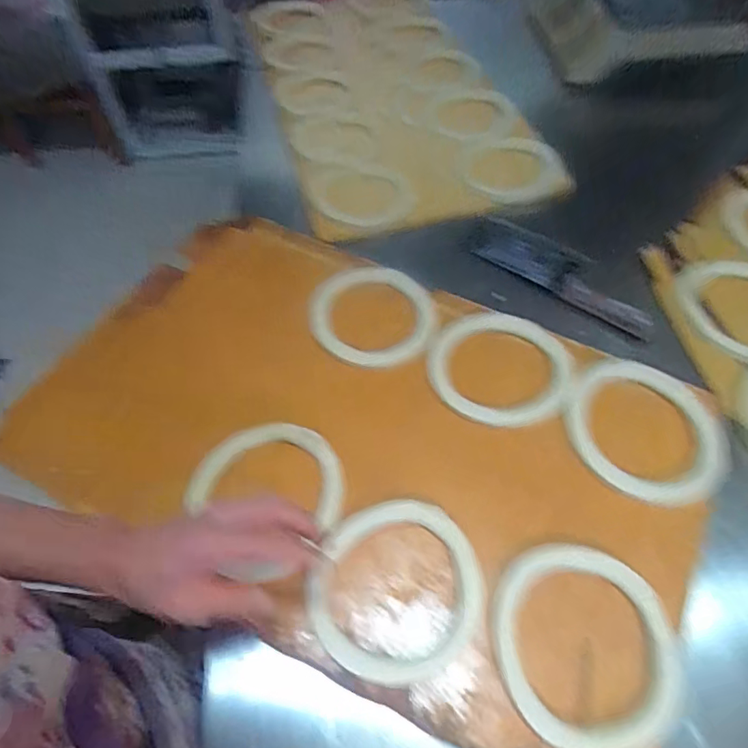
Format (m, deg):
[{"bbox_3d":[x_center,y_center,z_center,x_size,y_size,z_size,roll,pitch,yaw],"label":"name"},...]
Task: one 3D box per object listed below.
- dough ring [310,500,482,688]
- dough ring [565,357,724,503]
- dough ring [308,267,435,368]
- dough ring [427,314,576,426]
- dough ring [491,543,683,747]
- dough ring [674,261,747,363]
[{"bbox_3d":[0.019,0.192,0.450,0.155,0.021,0.143,-1,60,2],"label":"dough ring"},{"bbox_3d":[0.287,0.056,0.528,0.165,0.018,0.158,-1,60,2],"label":"dough ring"},{"bbox_3d":[-0.001,-0.080,0.619,0.150,0.022,0.153,-1,60,2],"label":"dough ring"},{"bbox_3d":[0.146,-0.009,0.577,0.161,0.015,0.139,6,60,5],"label":"dough ring"},{"bbox_3d":[0.180,0.231,0.430,0.149,0.010,0.160,-1,60,2],"label":"dough ring"},{"bbox_3d":[0.463,-0.077,0.616,0.160,0.014,0.155,-7,59,-1],"label":"dough ring"}]

